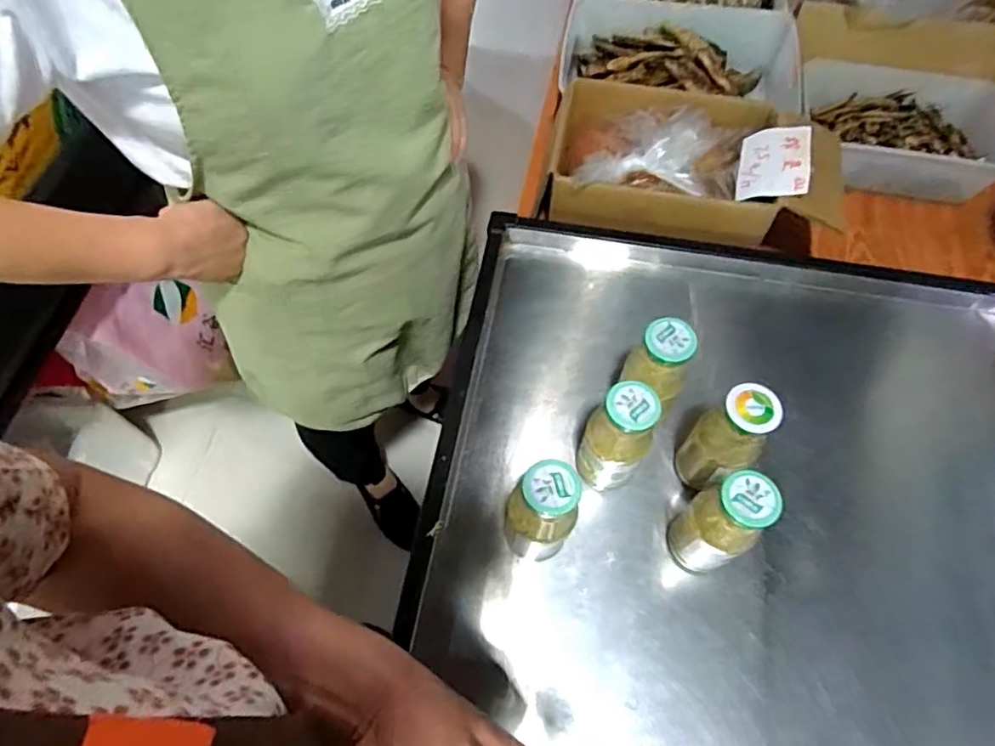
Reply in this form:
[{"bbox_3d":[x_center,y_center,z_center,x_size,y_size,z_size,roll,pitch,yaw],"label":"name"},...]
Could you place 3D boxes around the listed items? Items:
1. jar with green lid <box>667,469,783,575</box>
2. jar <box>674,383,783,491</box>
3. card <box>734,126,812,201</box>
[{"bbox_3d":[0.208,0.149,0.584,0.055,0.174,0.058,0,62,0],"label":"jar with green lid"},{"bbox_3d":[0.229,0.075,0.632,0.060,0.181,0.056,0,62,0],"label":"jar"},{"bbox_3d":[0.382,-0.292,0.851,0.089,0.007,0.127,2,65,31],"label":"card"}]

